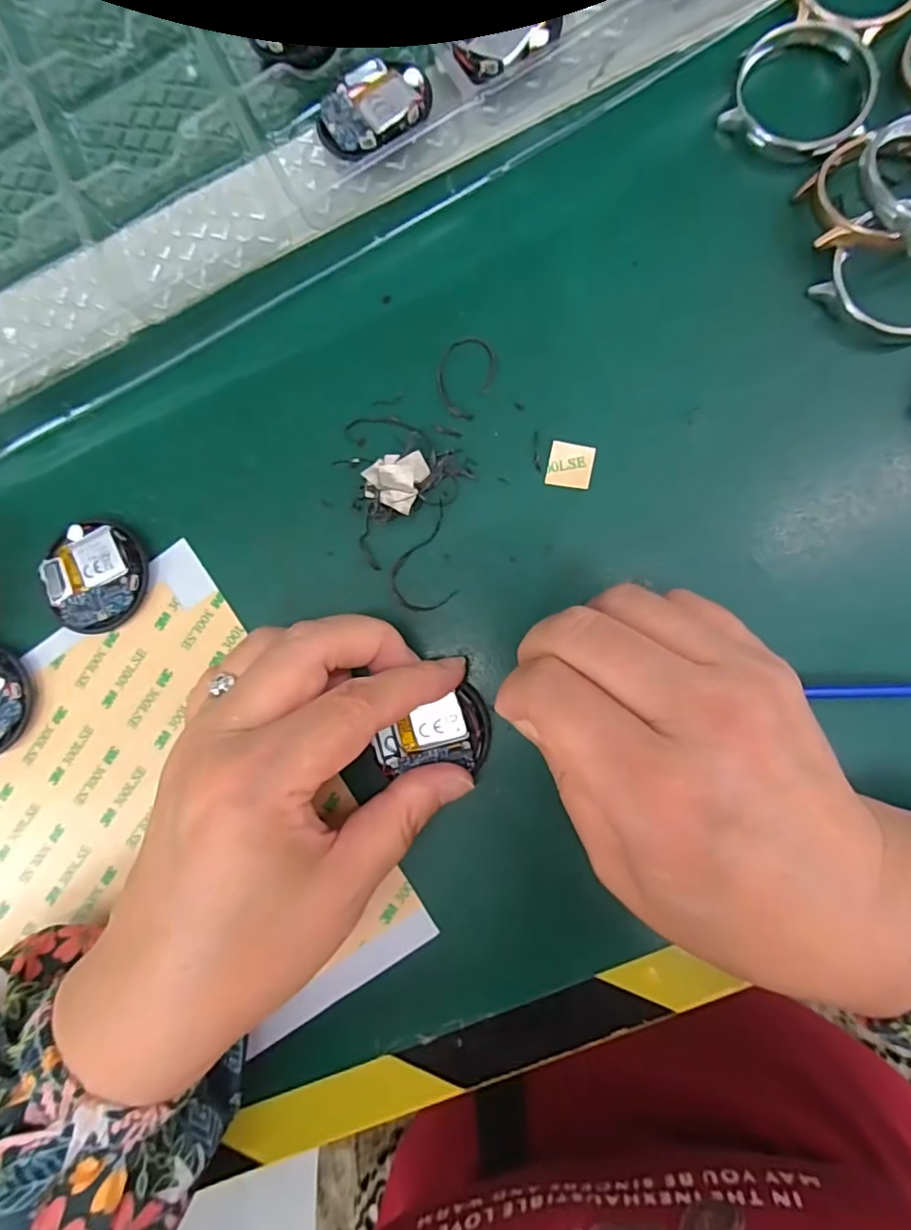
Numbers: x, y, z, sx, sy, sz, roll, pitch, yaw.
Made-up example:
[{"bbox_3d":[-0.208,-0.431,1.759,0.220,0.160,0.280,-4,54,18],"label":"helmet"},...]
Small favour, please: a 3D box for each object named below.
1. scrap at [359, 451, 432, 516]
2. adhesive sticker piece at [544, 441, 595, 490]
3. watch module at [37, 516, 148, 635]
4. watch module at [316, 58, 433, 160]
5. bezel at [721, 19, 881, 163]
[{"bbox_3d":[-0.021,-0.048,0.192,0.019,0.004,0.023,27,73,-12],"label":"scrap"},{"bbox_3d":[0.041,-0.053,0.196,0.015,0.004,0.016,11,87,8],"label":"adhesive sticker piece"},{"bbox_3d":[-0.135,-0.015,0.208,0.039,0.008,0.039,-36,84,3],"label":"watch module"},{"bbox_3d":[-0.030,-0.185,0.200,0.042,0.004,0.036,-25,75,6],"label":"watch module"},{"bbox_3d":[0.120,-0.182,0.192,0.046,0.009,0.043,12,88,7],"label":"bezel"}]

